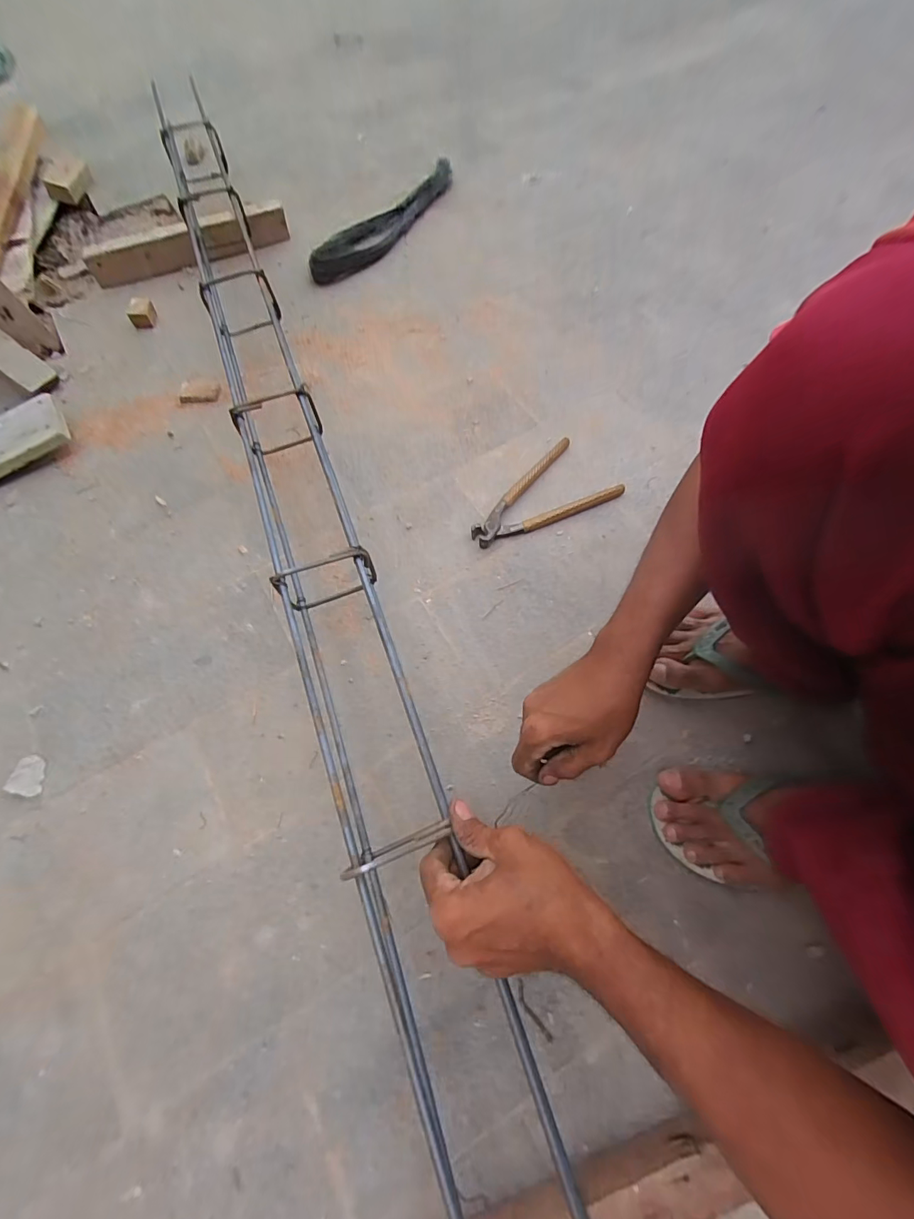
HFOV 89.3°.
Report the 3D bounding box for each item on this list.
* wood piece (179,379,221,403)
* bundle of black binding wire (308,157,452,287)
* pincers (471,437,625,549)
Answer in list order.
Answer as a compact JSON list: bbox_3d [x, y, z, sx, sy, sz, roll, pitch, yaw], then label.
[{"bbox_3d":[-0.420,-0.358,0.758,0.065,0.011,0.051,-3,65,1],"label":"wood piece"},{"bbox_3d":[-0.135,-0.813,0.960,0.075,0.056,0.457,29,69,15],"label":"bundle of black binding wire"},{"bbox_3d":[0.115,-0.145,0.634,0.208,0.019,0.116,-37,69,-14],"label":"pincers"}]

